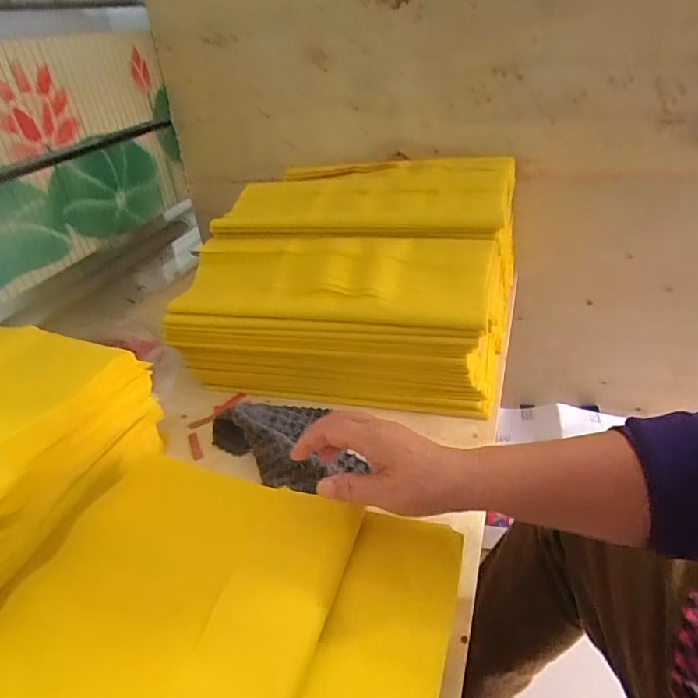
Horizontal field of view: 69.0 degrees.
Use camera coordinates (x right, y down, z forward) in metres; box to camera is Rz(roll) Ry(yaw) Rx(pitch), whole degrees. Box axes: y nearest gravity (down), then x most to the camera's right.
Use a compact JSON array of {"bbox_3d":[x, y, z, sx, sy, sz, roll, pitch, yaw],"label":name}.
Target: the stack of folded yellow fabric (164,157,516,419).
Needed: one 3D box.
[{"bbox_3d":[0.026,-0.119,0.697,0.373,0.190,0.399,5,35,16],"label":"stack of folded yellow fabric"}]

